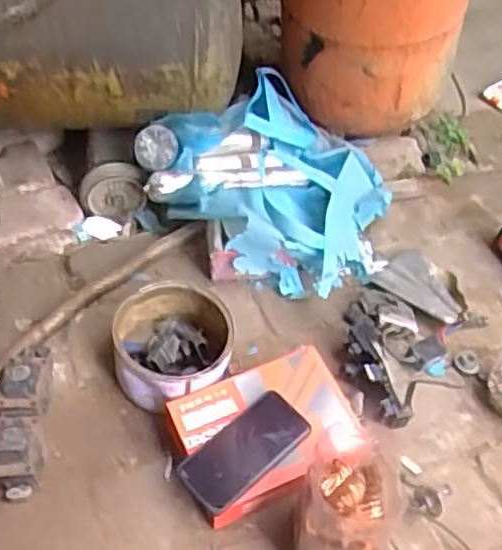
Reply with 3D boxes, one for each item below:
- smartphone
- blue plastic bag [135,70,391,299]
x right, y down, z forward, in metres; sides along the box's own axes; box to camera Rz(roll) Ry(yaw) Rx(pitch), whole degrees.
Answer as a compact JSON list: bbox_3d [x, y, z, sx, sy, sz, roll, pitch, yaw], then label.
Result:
[{"bbox_3d":[-0.006,0.205,0.835,0.162,0.012,0.079,-34,61,-28],"label":"smartphone"},{"bbox_3d":[0.056,-0.150,1.123,0.336,0.184,0.343,36,56,25],"label":"blue plastic bag"}]

